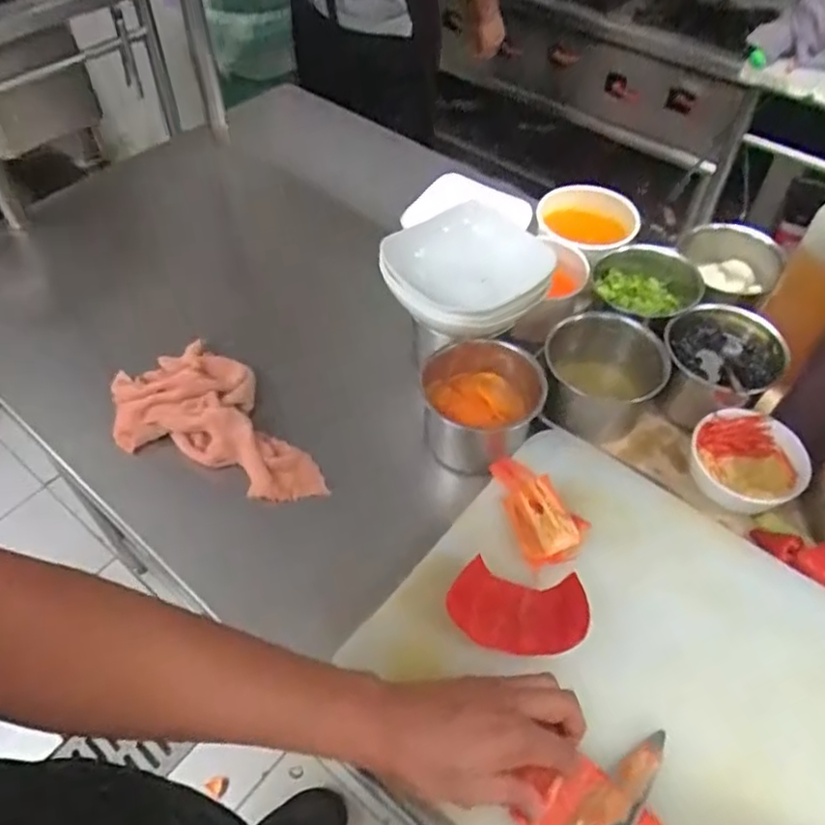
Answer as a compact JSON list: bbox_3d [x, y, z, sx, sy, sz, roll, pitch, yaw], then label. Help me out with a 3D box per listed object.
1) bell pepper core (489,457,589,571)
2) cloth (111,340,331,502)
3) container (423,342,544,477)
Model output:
[{"bbox_3d":[0.116,0.084,0.601,0.059,0.030,0.100,-15,53,-11],"label":"bell pepper core"},{"bbox_3d":[-0.202,0.002,0.686,0.256,0.049,0.119,18,54,14],"label":"cloth"},{"bbox_3d":[0.071,0.006,0.663,0.111,0.096,0.122,0,52,0],"label":"container"}]

